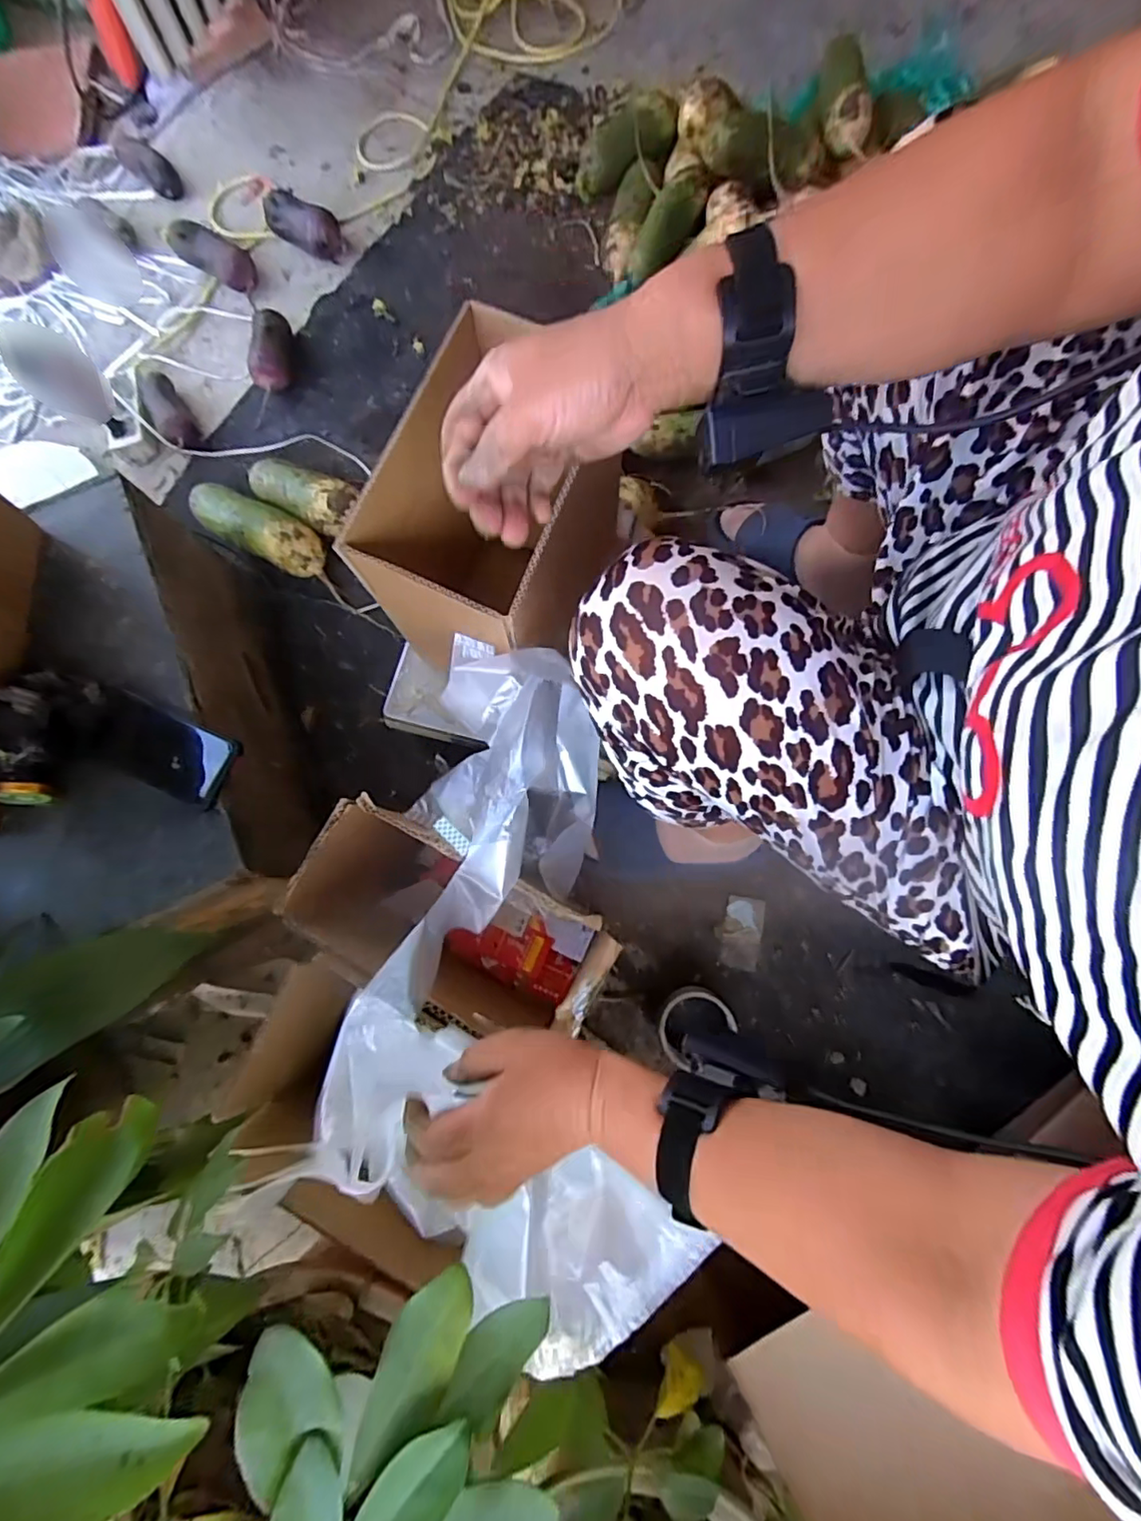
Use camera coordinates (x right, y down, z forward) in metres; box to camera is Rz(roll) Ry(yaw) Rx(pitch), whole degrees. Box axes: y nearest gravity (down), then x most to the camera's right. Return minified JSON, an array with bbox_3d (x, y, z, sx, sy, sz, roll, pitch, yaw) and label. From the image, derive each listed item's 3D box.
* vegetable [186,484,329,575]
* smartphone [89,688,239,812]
[{"bbox_3d":[-0.452,-0.335,0.862,0.208,0.067,0.073,27,79,6],"label":"vegetable"},{"bbox_3d":[-0.426,-0.013,0.616,0.168,0.014,0.075,22,86,10],"label":"smartphone"}]

